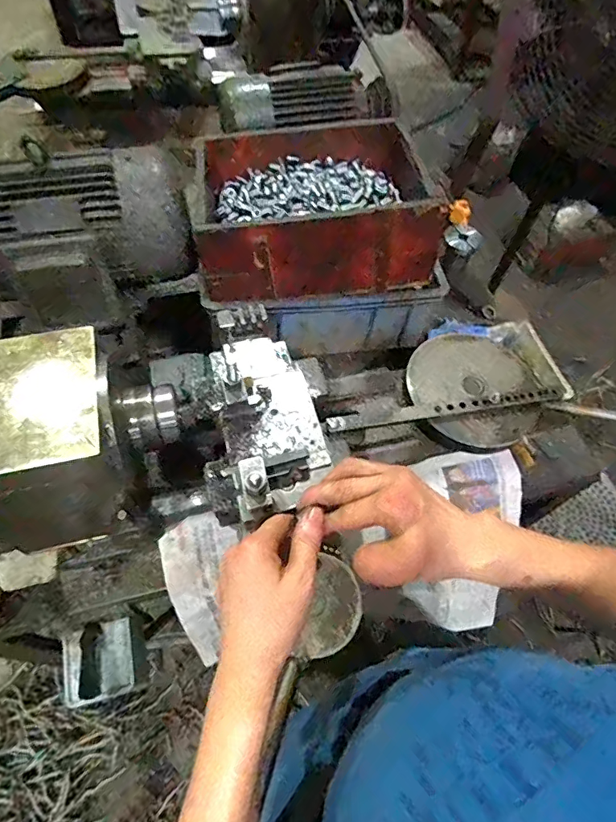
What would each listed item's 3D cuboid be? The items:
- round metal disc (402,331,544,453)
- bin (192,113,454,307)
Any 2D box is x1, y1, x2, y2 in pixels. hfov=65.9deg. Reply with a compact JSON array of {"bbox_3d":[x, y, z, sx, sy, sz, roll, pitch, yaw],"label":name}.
[{"bbox_3d":[0.233,-0.034,0.672,0.176,0.027,0.177,2,58,-2],"label":"round metal disc"},{"bbox_3d":[0.017,-0.327,0.761,0.358,0.149,0.278,-2,59,-5],"label":"bin"}]

